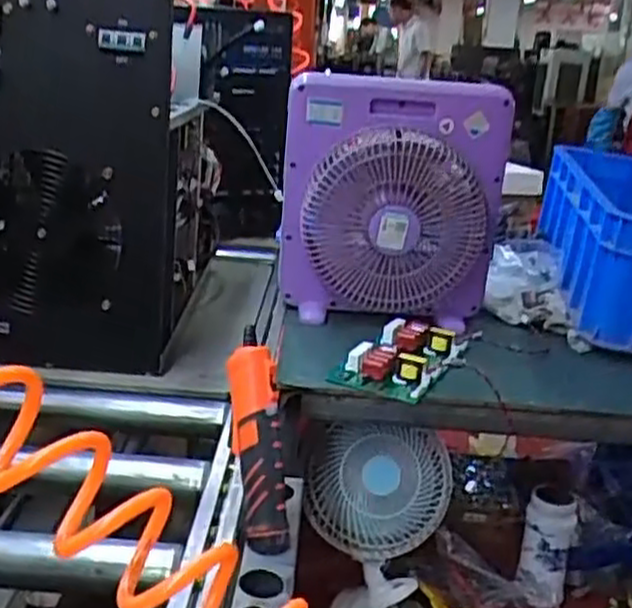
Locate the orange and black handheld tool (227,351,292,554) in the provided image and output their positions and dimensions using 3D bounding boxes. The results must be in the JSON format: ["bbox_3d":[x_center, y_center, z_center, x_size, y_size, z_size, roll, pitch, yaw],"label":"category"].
[{"bbox_3d":[-0.056,0.138,0.750,0.041,0.189,0.041,-3,-8,-23],"label":"orange and black handheld tool"}]

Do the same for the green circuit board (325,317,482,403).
[{"bbox_3d":[0.120,0.070,1.023,0.130,0.040,0.198,14,20,26],"label":"green circuit board"}]

